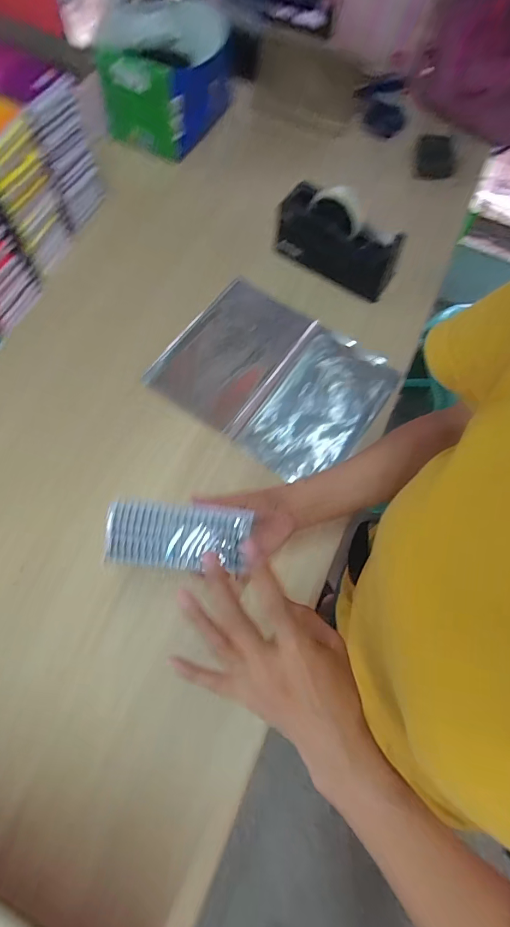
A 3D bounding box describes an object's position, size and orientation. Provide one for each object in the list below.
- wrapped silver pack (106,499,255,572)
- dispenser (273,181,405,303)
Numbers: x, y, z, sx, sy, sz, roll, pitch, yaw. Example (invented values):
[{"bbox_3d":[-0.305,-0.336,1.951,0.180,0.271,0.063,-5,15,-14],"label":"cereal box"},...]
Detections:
[{"bbox_3d":[-0.070,0.065,0.390,0.126,0.012,0.055,4,70,0],"label":"wrapped silver pack"},{"bbox_3d":[0.133,-0.362,0.695,0.204,0.117,0.070,32,71,9],"label":"dispenser"}]

